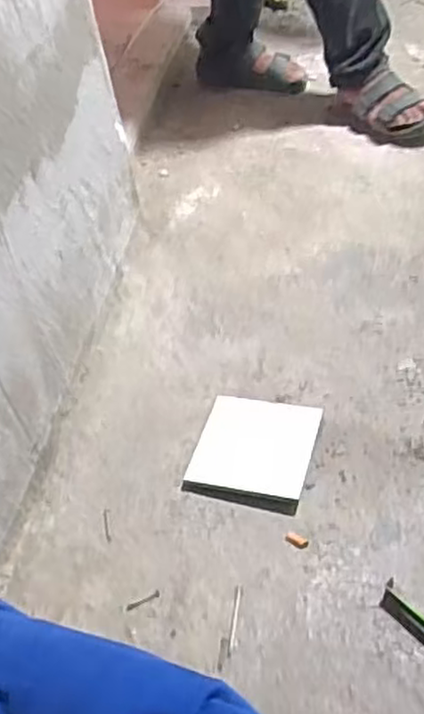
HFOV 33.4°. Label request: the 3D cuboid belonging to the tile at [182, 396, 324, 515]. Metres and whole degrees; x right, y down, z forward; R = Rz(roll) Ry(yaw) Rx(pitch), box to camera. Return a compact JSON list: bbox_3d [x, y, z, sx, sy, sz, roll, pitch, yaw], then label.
[{"bbox_3d":[0.055,0.120,0.926,0.149,0.015,0.157,10,48,16],"label":"tile"}]

